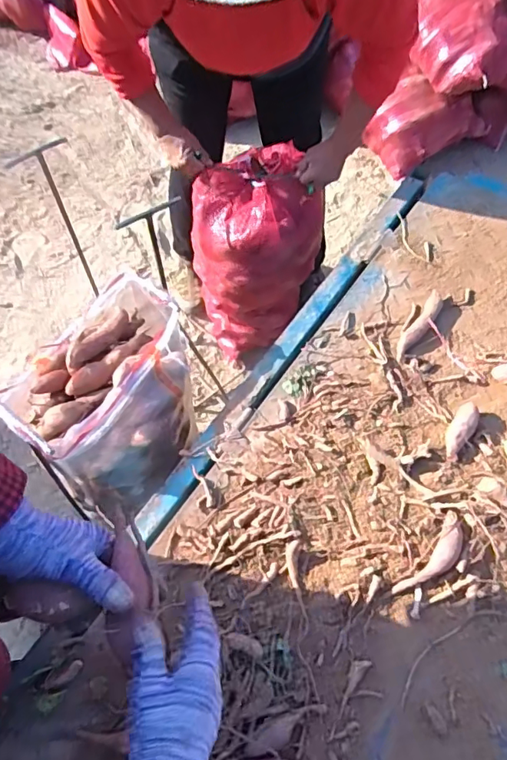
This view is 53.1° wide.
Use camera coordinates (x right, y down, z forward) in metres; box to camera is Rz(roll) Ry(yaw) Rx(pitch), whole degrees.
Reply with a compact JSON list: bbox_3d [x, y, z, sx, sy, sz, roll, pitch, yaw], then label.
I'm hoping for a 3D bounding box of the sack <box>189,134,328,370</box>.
[{"bbox_3d":[0.004,-0.297,1.325,0.264,0.501,0.231,-19,60,-9],"label":"sack"}]

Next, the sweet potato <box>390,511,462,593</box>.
[{"bbox_3d":[0.242,0.239,0.676,0.039,0.033,0.131,38,67,22],"label":"sweet potato"}]

